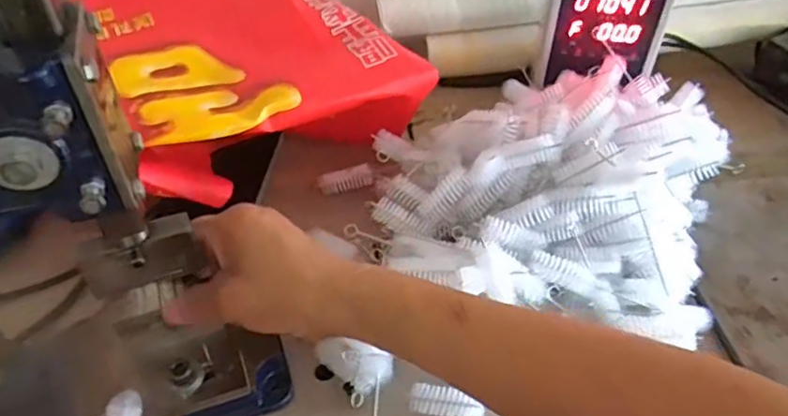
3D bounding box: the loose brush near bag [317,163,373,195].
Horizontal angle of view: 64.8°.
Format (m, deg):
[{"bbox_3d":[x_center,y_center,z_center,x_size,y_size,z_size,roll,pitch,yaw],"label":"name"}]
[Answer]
[{"bbox_3d":[-0.045,-0.026,0.569,0.052,0.014,0.018,-12,42,21],"label":"loose brush near bag"}]

